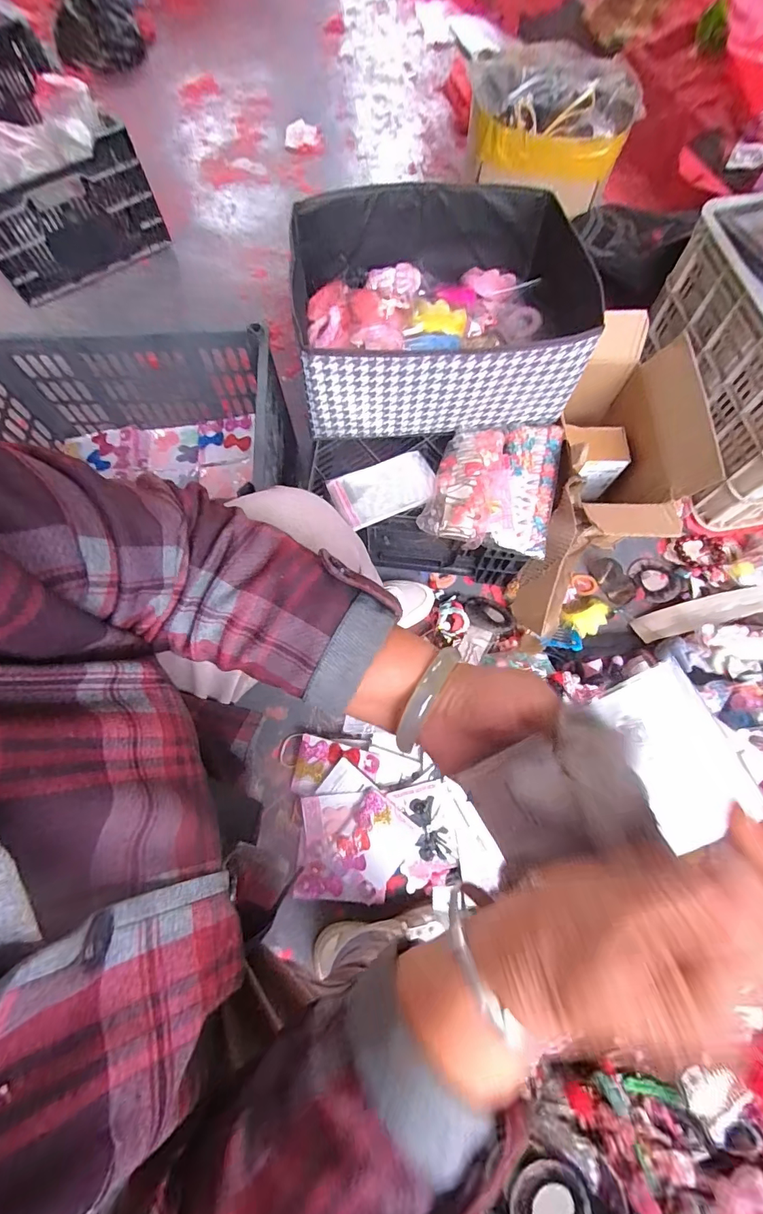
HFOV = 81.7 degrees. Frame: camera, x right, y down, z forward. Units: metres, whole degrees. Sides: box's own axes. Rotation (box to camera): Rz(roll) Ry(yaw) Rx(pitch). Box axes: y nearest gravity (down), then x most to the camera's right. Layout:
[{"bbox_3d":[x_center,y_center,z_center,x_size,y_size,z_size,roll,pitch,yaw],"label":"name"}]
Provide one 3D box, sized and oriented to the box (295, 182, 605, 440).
[{"bbox_3d":[0.084,-0.452,0.688,0.421,0.164,0.348,-8,70,-3],"label":"box"}]

